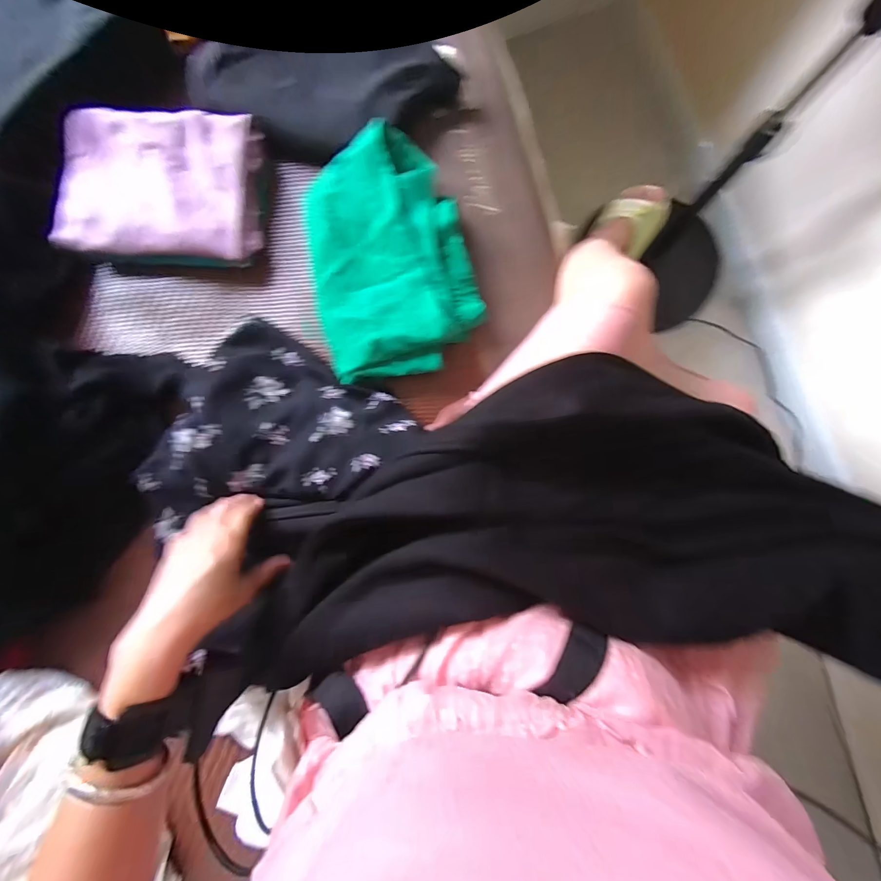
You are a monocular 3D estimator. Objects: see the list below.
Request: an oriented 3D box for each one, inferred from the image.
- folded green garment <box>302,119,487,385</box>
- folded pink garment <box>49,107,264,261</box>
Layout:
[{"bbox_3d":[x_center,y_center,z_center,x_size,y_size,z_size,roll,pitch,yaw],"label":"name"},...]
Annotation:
[{"bbox_3d":[-0.062,-0.199,0.419,0.177,0.061,0.249,-17,85,0],"label":"folded green garment"},{"bbox_3d":[-0.333,-0.298,0.447,0.231,0.054,0.160,3,86,2],"label":"folded pink garment"}]

